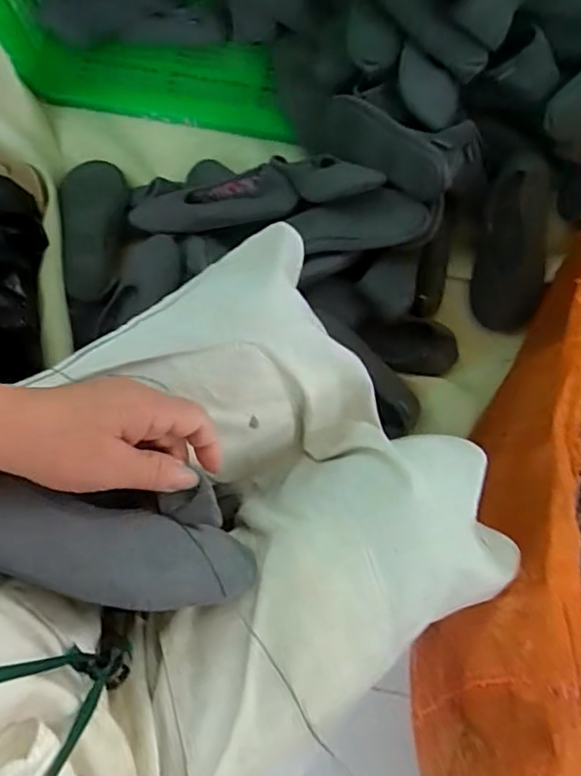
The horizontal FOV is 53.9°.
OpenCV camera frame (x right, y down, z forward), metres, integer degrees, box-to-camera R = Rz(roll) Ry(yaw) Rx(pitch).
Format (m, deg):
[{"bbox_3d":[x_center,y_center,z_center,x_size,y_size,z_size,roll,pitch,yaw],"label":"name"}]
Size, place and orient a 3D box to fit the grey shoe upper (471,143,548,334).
[{"bbox_3d":[0.322,-0.209,0.829,0.091,0.053,0.255,2,106,1],"label":"grey shoe upper"}]

